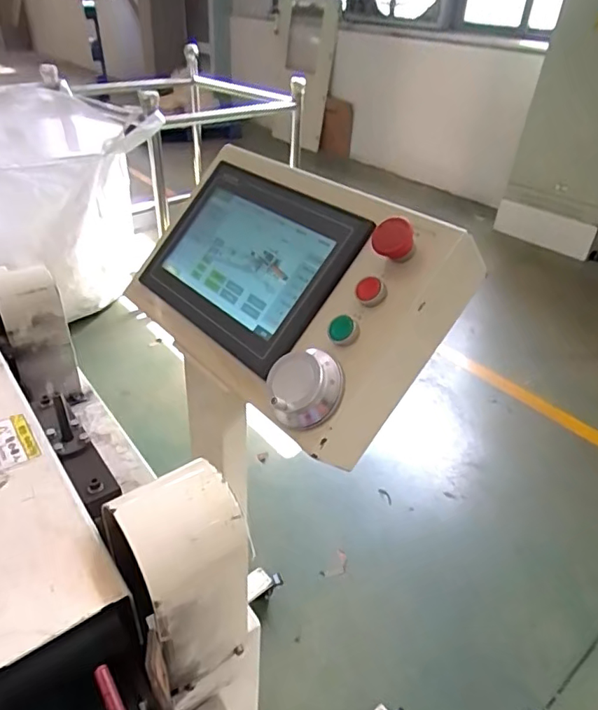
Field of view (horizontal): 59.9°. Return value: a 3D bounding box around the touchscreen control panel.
[{"bbox_3d":[-0.023,-0.072,0.555,0.347,0.231,0.093,33,2,36],"label":"touchscreen control panel"}]

